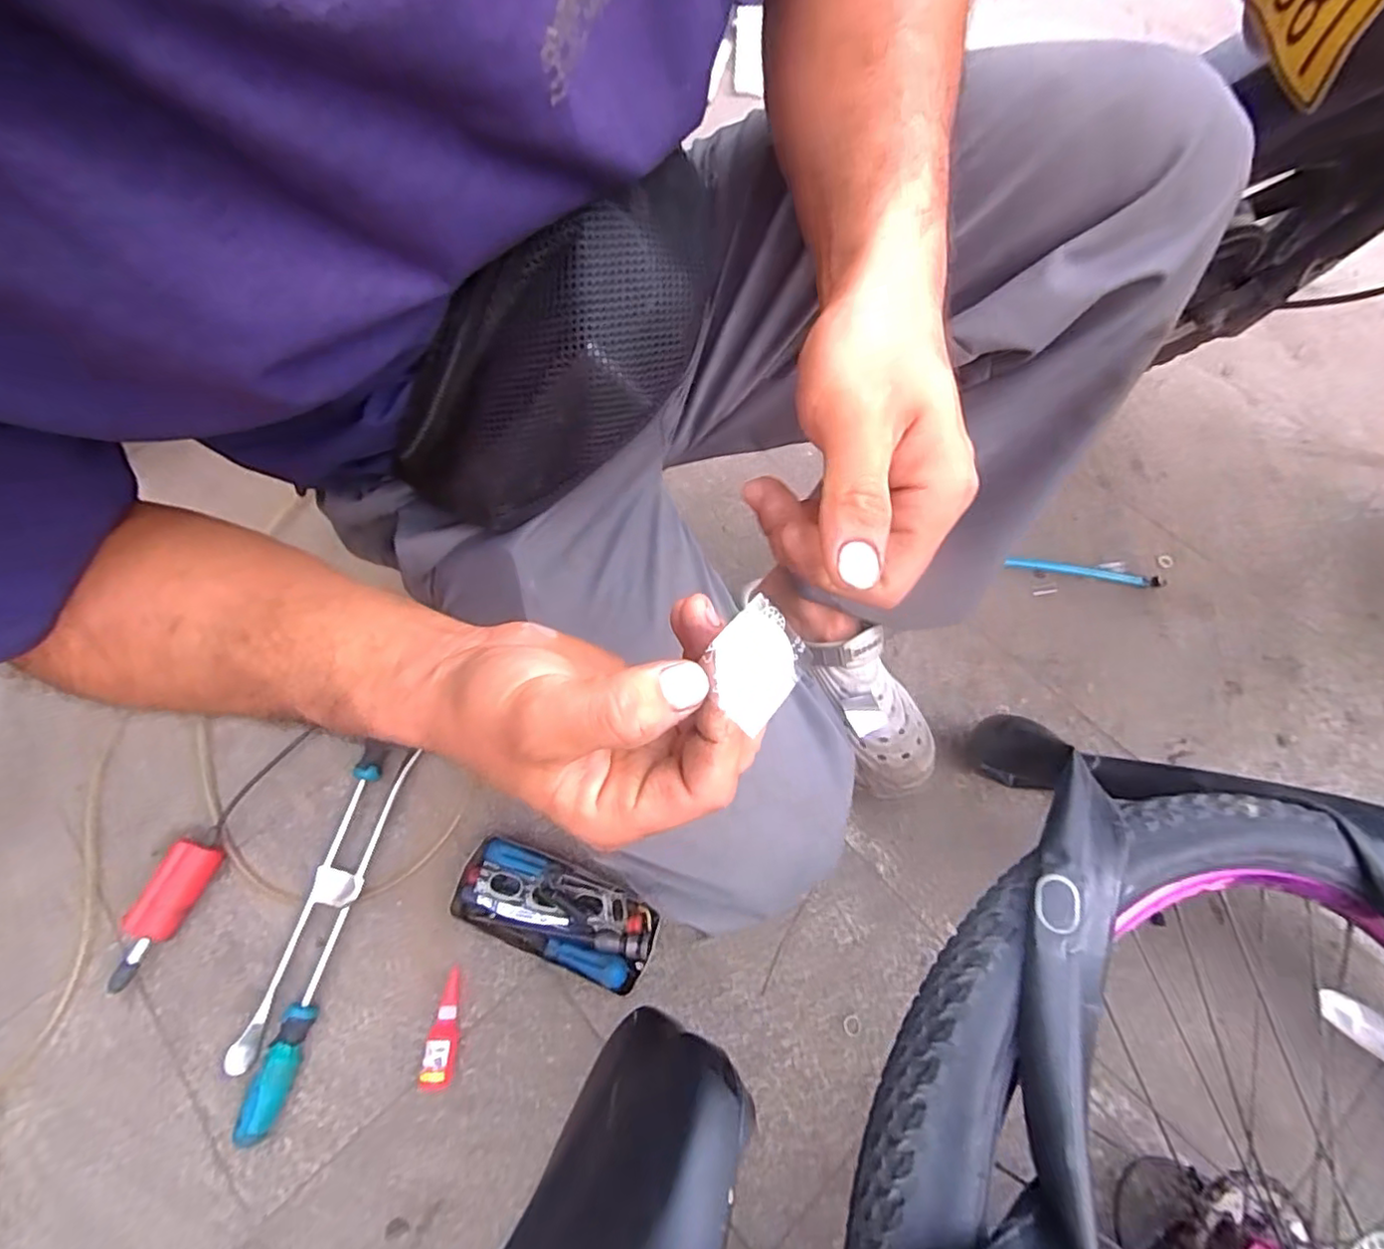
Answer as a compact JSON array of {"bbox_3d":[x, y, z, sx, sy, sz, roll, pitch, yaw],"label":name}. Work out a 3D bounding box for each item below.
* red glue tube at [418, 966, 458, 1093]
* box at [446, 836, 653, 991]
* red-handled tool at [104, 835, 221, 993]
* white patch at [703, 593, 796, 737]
[{"bbox_3d":[-0.227,0.369,0.575,0.026,0.024,0.093,0,66,2],"label":"red glue tube"},{"bbox_3d":[-0.131,0.275,0.608,0.190,0.049,0.082,17,68,9],"label":"box"},{"bbox_3d":[-0.510,0.278,0.604,0.032,0.045,0.134,18,68,9],"label":"red-handled tool"},{"bbox_3d":[0.023,0.013,0.222,0.031,0.004,0.039,45,65,-1],"label":"white patch"}]

